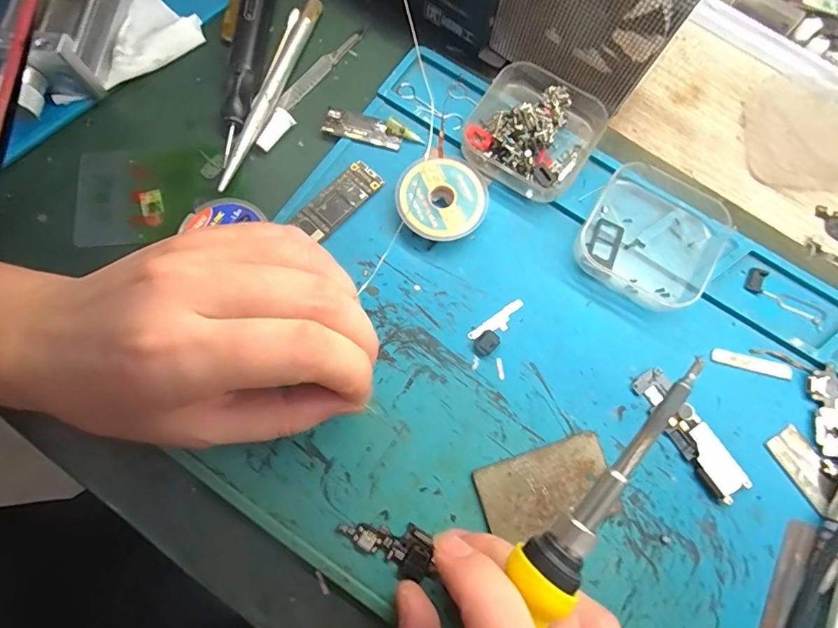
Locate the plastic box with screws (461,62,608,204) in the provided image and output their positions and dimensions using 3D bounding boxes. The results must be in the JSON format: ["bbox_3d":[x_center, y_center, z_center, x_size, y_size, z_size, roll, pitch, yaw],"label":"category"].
[{"bbox_3d":[0.061,-0.097,0.239,0.061,0.025,0.066,31,77,6],"label":"plastic box with screws"}]

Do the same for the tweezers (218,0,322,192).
[{"bbox_3d":[-0.080,-0.121,0.249,0.010,0.009,0.125,18,76,3],"label":"tweezers"}]

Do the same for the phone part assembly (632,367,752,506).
[{"bbox_3d":[0.127,0.056,0.214,0.017,0.004,0.065,-33,79,-9],"label":"phone part assembly"}]

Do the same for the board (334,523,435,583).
[{"bbox_3d":[-0.014,0.100,0.199,0.042,0.004,0.019,19,76,5],"label":"board"}]

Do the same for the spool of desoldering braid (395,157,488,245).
[{"bbox_3d":[0.011,-0.057,0.233,0.044,0.013,0.044,0,76,-1],"label":"spool of desoldering braid"}]

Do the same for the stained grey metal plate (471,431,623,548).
[{"bbox_3d":[0.058,0.079,0.206,0.060,0.004,0.035,-17,77,-5],"label":"stained grey metal plate"}]

